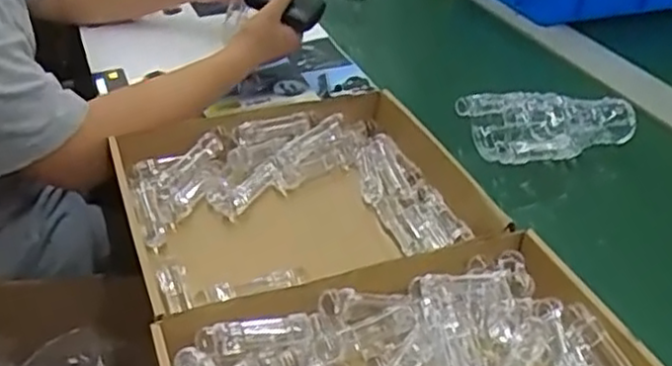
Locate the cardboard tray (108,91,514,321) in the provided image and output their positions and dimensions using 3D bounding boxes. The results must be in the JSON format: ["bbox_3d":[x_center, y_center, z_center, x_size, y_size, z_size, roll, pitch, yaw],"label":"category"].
[{"bbox_3d":[-0.026,0.032,0.702,0.338,0.097,0.273,-11,38,-18],"label":"cardboard tray"}]

